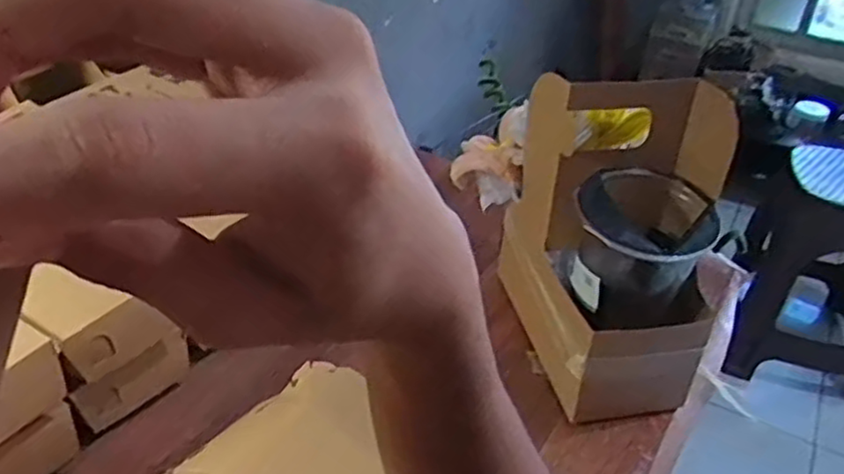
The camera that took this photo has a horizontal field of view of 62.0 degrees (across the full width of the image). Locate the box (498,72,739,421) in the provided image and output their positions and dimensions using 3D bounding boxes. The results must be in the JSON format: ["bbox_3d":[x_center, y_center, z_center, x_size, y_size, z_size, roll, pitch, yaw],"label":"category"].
[{"bbox_3d":[0.150,-0.005,0.514,0.120,0.223,0.156,-8,36,-15],"label":"box"}]

